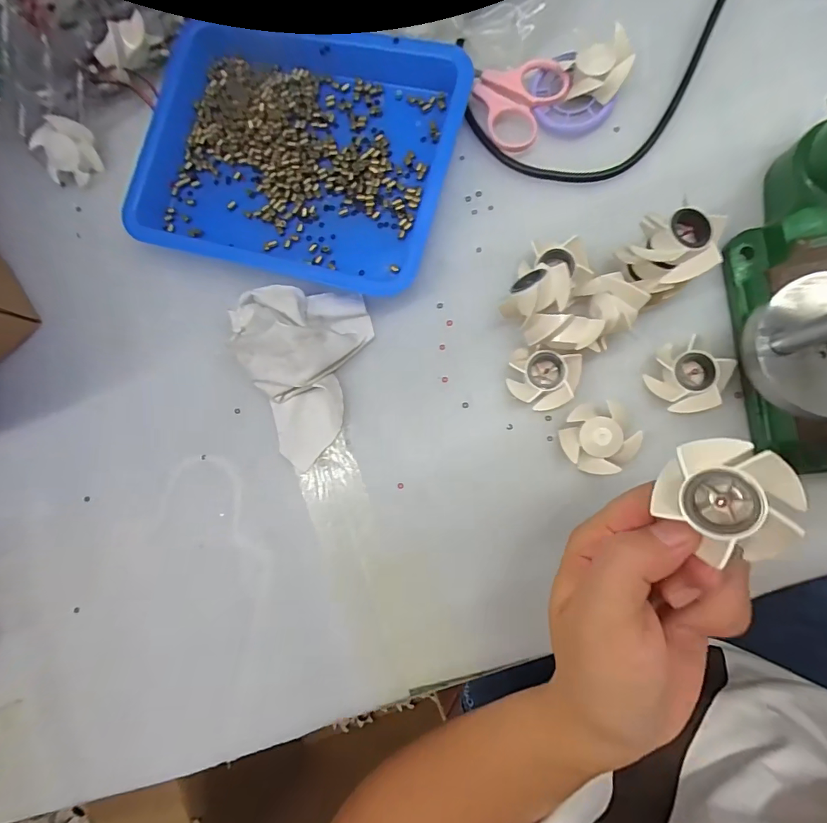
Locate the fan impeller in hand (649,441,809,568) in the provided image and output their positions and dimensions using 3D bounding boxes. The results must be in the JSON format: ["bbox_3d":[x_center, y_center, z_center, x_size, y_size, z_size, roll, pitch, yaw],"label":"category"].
[{"bbox_3d":[0.116,0.031,0.158,0.040,0.020,0.040,-5,84,44],"label":"fan impeller in hand"}]

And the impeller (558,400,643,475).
[{"bbox_3d":[0.114,0.014,0.266,0.041,0.021,0.045,0,86,7],"label":"impeller"}]

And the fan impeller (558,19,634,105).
[{"bbox_3d":[0.117,-0.222,0.281,0.040,0.022,0.035,-3,86,6],"label":"fan impeller"}]

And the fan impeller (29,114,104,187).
[{"bbox_3d":[-0.264,-0.198,0.328,0.044,0.030,0.044,0,86,7],"label":"fan impeller"}]

